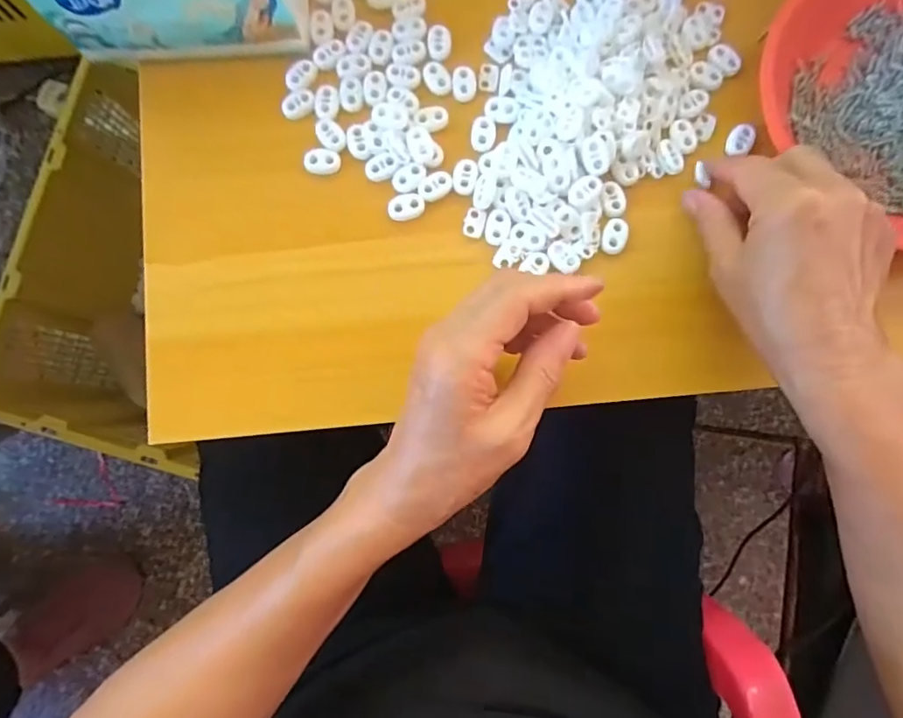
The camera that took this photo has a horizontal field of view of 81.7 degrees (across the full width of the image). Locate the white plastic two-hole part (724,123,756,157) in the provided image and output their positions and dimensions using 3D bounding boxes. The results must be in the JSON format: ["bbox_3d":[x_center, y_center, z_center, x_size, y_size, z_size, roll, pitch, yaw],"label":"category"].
[{"bbox_3d":[0.185,-0.140,0.333,0.016,0.005,0.021,20,83,2],"label":"white plastic two-hole part"}]

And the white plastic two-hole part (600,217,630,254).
[{"bbox_3d":[0.101,-0.076,0.323,0.014,0.004,0.023,18,83,2],"label":"white plastic two-hole part"}]

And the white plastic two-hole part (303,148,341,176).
[{"bbox_3d":[-0.081,-0.124,0.328,0.022,0.004,0.016,2,83,0],"label":"white plastic two-hole part"}]

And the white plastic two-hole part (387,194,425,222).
[{"bbox_3d":[-0.028,-0.095,0.326,0.023,0.004,0.015,-10,83,-1],"label":"white plastic two-hole part"}]

